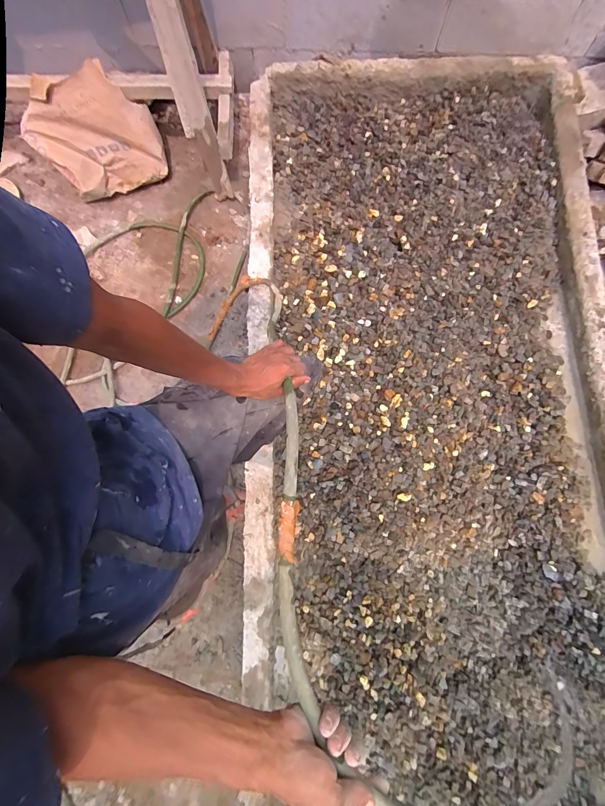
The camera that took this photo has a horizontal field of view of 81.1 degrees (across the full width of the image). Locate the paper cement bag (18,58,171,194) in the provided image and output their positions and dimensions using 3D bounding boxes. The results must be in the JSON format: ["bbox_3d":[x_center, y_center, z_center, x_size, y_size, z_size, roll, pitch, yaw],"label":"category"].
[{"bbox_3d":[-0.804,-1.020,1.356,0.444,0.367,0.096,-12,47,0],"label":"paper cement bag"}]

